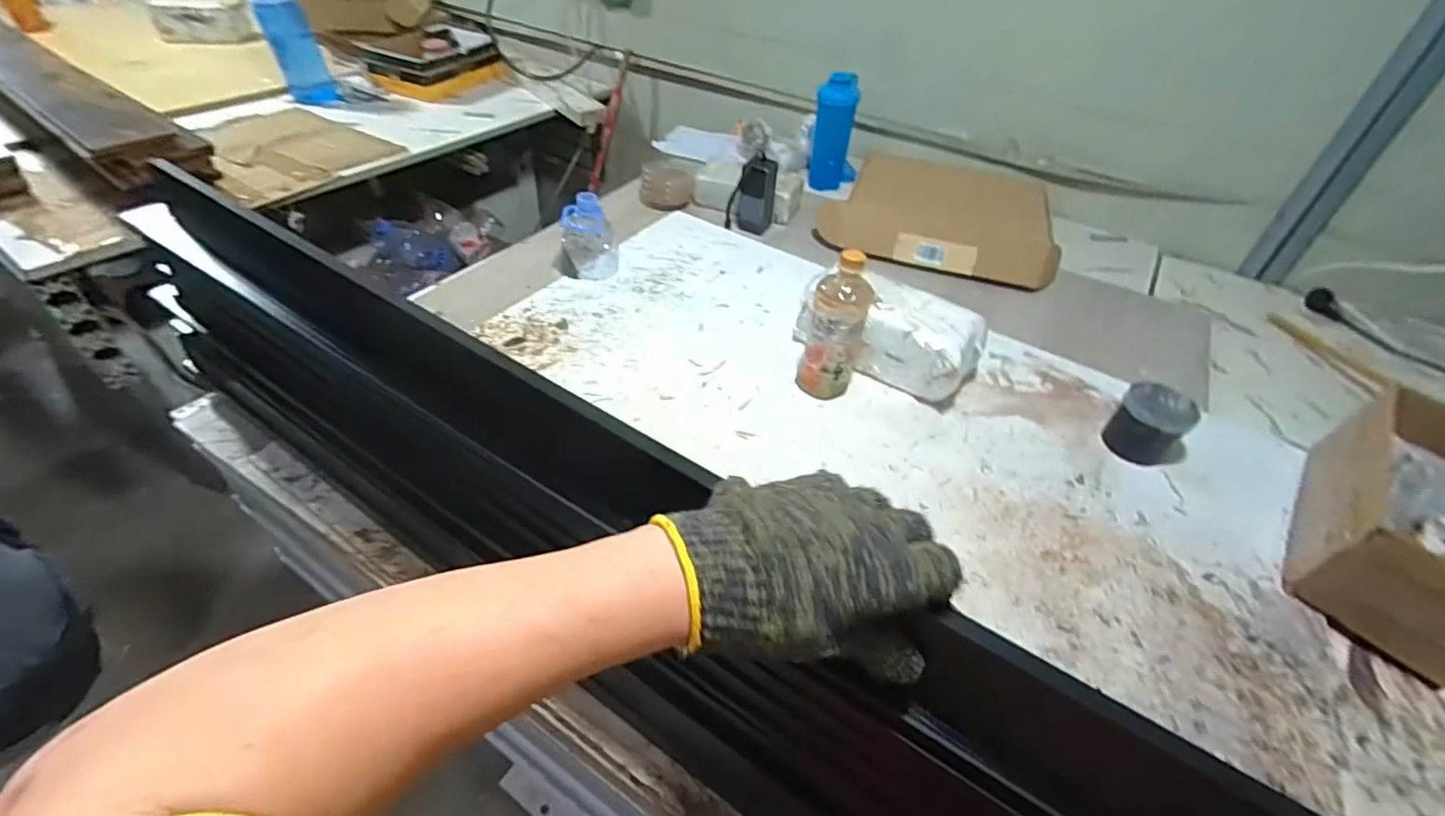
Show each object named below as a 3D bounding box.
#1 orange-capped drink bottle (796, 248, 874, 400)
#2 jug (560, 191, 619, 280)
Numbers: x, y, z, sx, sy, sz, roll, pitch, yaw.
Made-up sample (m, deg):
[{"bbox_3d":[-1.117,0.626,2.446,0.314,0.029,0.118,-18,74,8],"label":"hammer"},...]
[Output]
[{"bbox_3d":[0.148,-0.101,0.801,0.075,0.198,0.063,14,44,9],"label":"orange-capped drink bottle"},{"bbox_3d":[-0.220,-0.286,1.013,0.086,0.124,0.078,-3,44,-9],"label":"jug"}]

